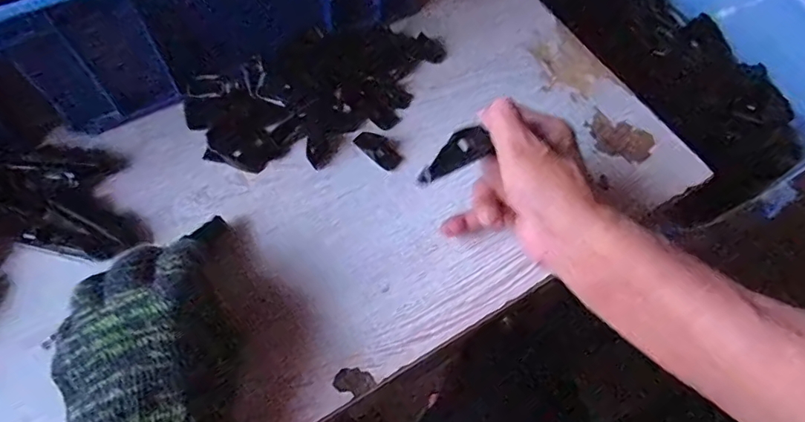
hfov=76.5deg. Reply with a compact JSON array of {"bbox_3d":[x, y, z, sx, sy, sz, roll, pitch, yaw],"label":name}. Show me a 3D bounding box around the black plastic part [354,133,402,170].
[{"bbox_3d":[-0.019,-0.052,0.426,0.040,0.005,0.023,38,67,15],"label":"black plastic part"}]

